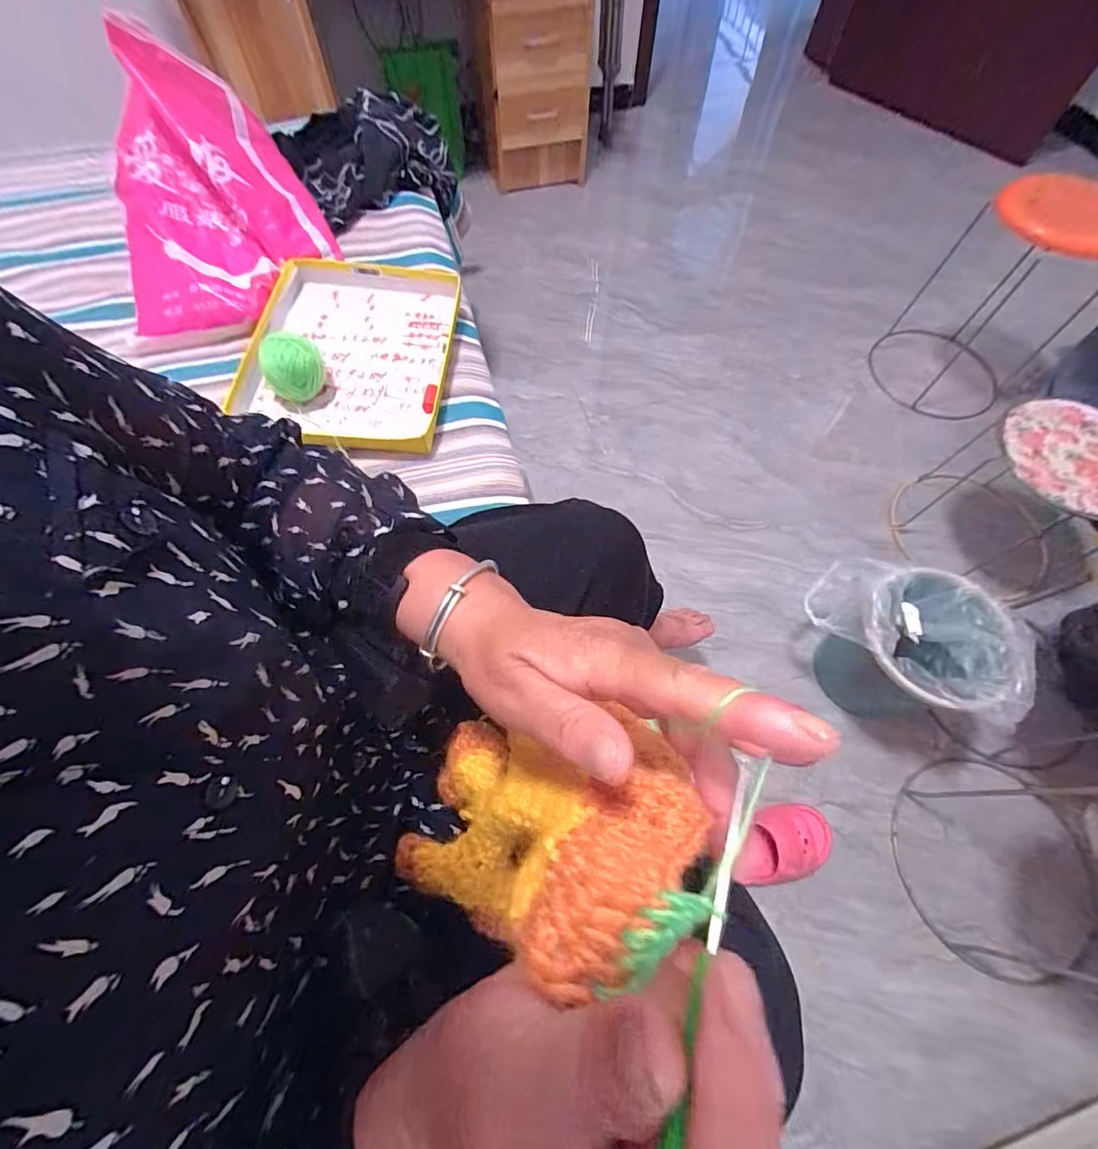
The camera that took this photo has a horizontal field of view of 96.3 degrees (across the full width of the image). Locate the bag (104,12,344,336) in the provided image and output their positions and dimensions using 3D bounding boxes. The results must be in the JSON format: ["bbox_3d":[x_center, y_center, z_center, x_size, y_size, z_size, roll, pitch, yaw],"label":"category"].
[{"bbox_3d":[-0.512,-0.597,0.729,0.282,0.182,0.398,-18,65,-8],"label":"bag"}]

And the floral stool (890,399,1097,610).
[{"bbox_3d":[1.125,-0.184,1.147,0.377,0.299,0.388,-35,69,-15],"label":"floral stool"}]

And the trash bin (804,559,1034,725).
[{"bbox_3d":[0.664,0.151,0.952,0.298,0.278,0.260,7,64,4],"label":"trash bin"}]

